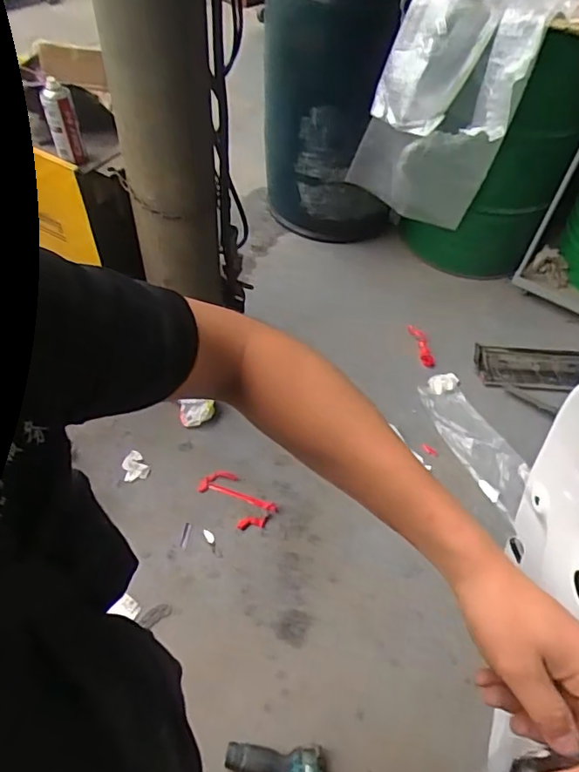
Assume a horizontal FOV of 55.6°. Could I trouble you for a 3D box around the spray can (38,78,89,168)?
[{"bbox_3d":[-0.525,-0.608,1.274,0.066,0.166,0.060,-15,55,-14],"label":"spray can"}]

